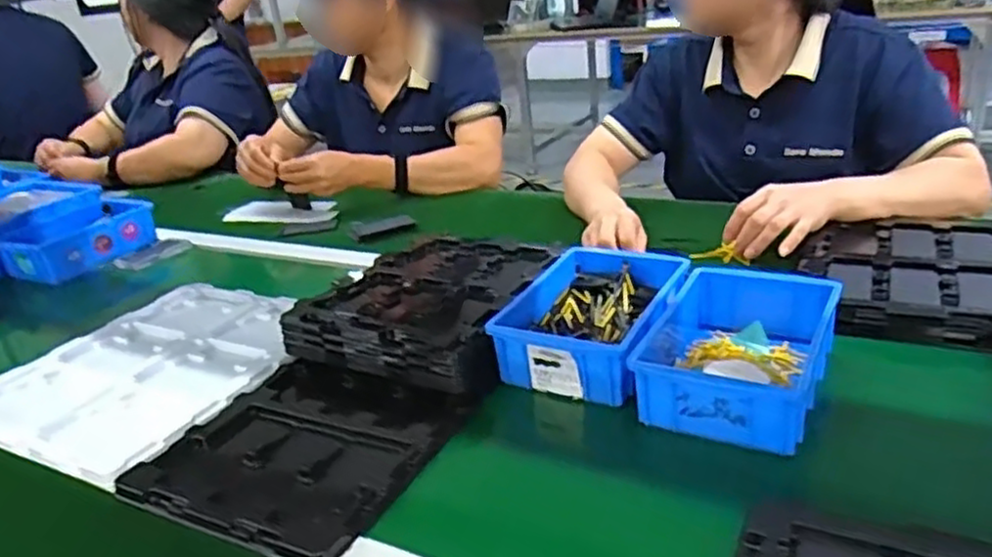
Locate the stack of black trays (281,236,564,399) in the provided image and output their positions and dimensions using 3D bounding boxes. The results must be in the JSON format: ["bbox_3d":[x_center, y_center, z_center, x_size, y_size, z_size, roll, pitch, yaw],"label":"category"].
[{"bbox_3d":[-0.059,0.021,0.813,0.232,0.051,0.282,7,28,28],"label":"stack of black trays"}]

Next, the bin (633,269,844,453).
[{"bbox_3d":[0.216,0.060,0.651,0.142,0.057,0.206,9,29,31],"label":"bin"}]

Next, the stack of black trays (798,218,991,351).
[{"bbox_3d":[0.451,-0.009,0.790,0.211,0.034,0.274,8,29,29],"label":"stack of black trays"}]

